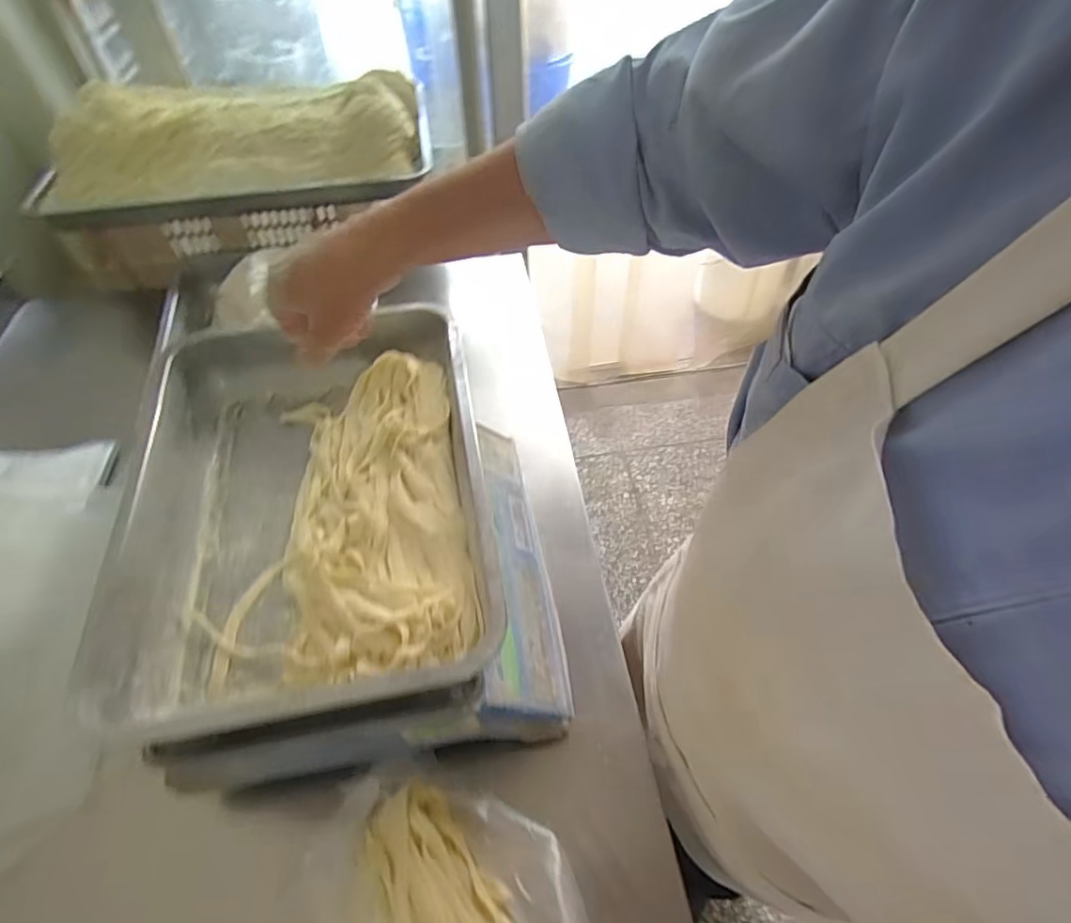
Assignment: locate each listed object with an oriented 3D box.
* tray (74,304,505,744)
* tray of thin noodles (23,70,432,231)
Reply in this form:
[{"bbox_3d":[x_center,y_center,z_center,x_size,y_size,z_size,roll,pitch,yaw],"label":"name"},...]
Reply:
[{"bbox_3d":[-0.189,0.031,0.505,0.285,0.076,0.377,-8,52,-5],"label":"tray"},{"bbox_3d":[-0.449,-0.491,0.889,0.548,0.104,0.286,-10,52,-7],"label":"tray of thin noodles"}]

